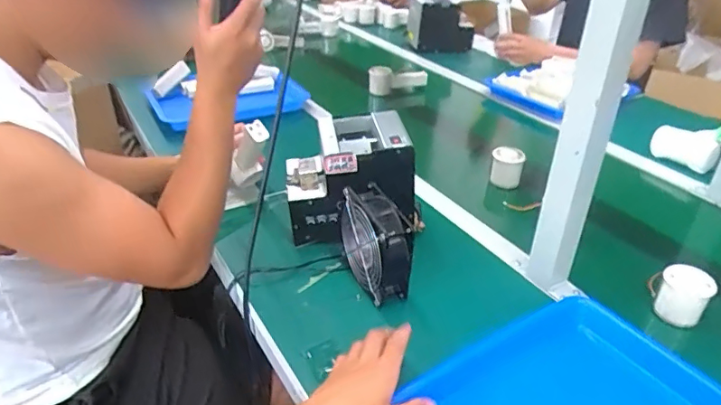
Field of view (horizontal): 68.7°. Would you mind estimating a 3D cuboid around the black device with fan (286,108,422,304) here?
[{"bbox_3d":[-0.005,-0.003,0.757,0.194,0.161,0.263,-2,31,-5],"label":"black device with fan"}]

